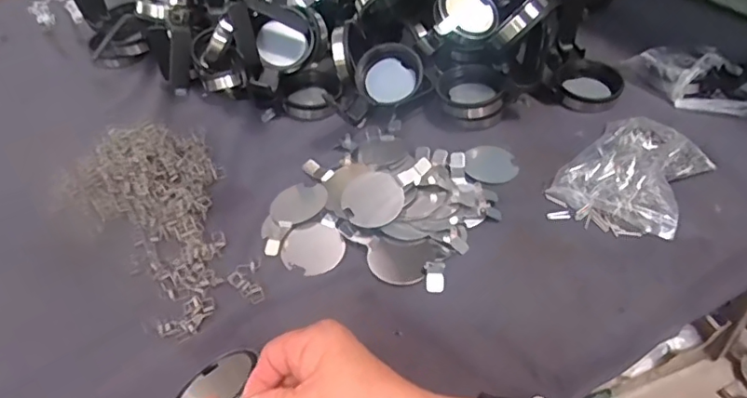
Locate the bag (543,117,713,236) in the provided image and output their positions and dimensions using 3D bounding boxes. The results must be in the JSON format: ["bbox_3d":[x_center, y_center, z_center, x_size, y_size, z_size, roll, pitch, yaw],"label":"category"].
[{"bbox_3d":[0.234,-0.028,0.517,0.107,0.025,0.128,27,54,26],"label":"bag"}]

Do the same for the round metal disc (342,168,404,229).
[{"bbox_3d":[0.000,0.000,0.503,0.051,0.004,0.051,-3,71,7],"label":"round metal disc"}]

